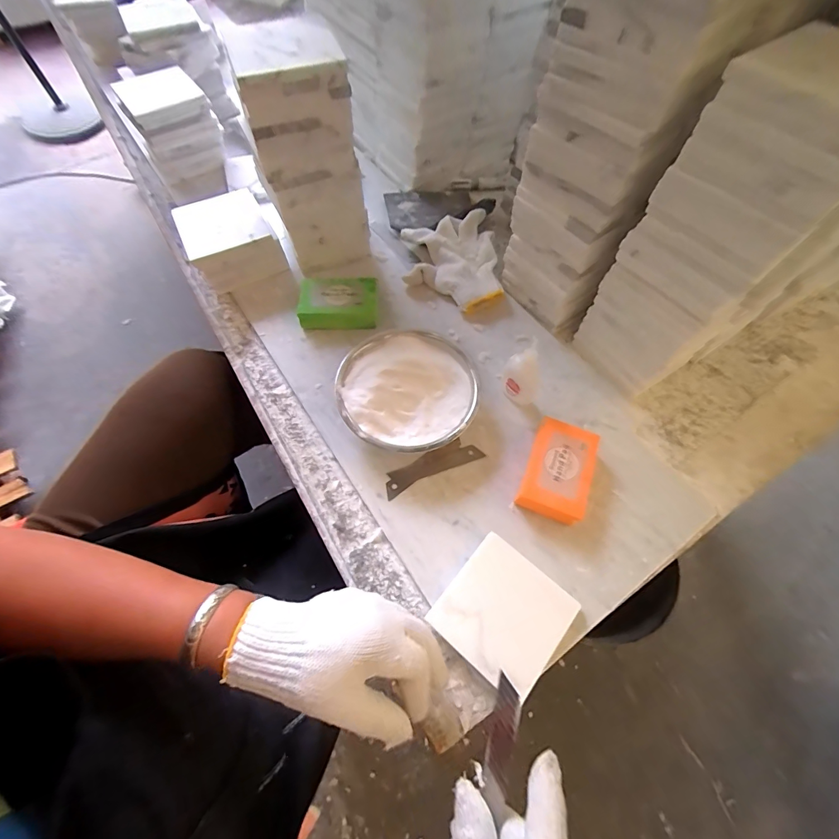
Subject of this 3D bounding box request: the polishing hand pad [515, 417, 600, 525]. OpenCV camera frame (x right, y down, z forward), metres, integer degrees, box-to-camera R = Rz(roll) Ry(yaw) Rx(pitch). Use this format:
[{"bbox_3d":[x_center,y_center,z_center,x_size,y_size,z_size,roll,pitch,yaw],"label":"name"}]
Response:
[{"bbox_3d":[0.141,0.052,0.407,0.058,0.030,0.098,21,67,8],"label":"polishing hand pad"}]

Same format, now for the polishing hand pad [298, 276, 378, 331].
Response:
[{"bbox_3d":[-0.101,-0.145,0.497,0.093,0.025,0.059,-1,66,-2],"label":"polishing hand pad"}]

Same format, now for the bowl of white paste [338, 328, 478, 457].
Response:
[{"bbox_3d":[-0.012,-0.032,0.442,0.143,0.043,0.148,1,66,-1],"label":"bowl of white paste"}]

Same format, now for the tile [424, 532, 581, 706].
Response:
[{"bbox_3d":[0.075,0.172,0.358,0.099,0.018,0.099,39,70,15],"label":"tile"}]

